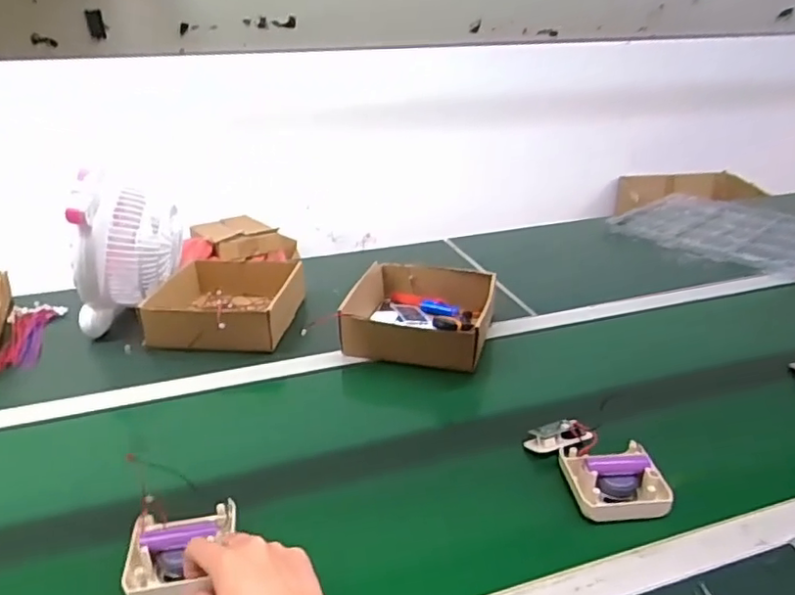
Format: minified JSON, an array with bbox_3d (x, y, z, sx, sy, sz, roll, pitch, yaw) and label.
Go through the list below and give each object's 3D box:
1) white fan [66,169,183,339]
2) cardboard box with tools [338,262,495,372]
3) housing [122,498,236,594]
[{"bbox_3d":[-0.452,-0.093,0.964,0.155,0.225,0.206,-15,30,-28],"label":"white fan"},{"bbox_3d":[0.040,0.016,0.934,0.210,0.080,0.214,7,27,15],"label":"cardboard box with tools"},{"bbox_3d":[-0.196,0.226,0.540,0.092,0.036,0.088,-5,26,-10],"label":"housing"}]

